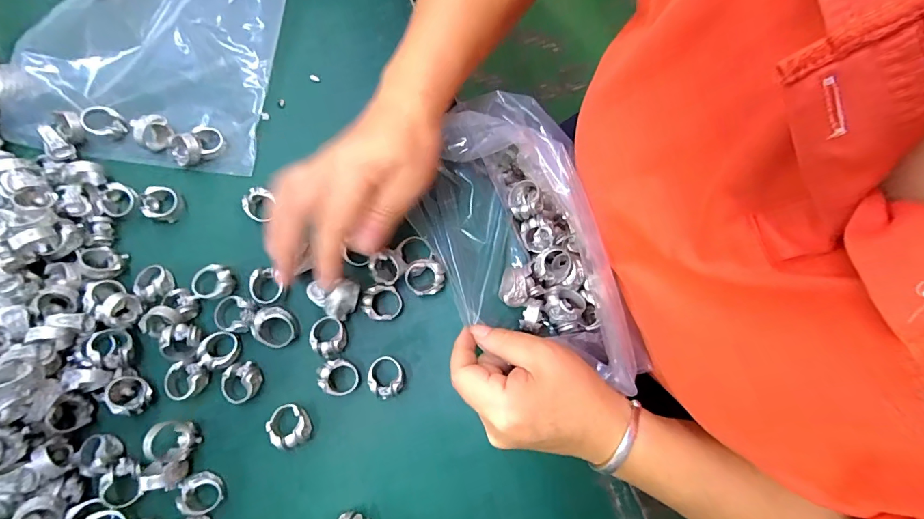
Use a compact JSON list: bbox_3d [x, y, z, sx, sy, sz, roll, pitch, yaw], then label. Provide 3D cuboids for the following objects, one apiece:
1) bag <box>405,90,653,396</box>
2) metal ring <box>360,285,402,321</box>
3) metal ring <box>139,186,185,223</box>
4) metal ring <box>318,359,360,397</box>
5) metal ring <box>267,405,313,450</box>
[{"bbox_3d":[0.040,-0.012,0.309,0.122,0.063,0.218,-16,79,-3],"label":"bag"},{"bbox_3d":[-0.061,0.033,0.318,0.028,0.014,0.026,0,77,1],"label":"metal ring"},{"bbox_3d":[-0.240,-0.045,0.333,0.024,0.017,0.025,0,77,1],"label":"metal ring"},{"bbox_3d":[-0.090,0.087,0.307,0.025,0.016,0.026,0,77,1],"label":"metal ring"},{"bbox_3d":[-0.124,0.119,0.300,0.025,0.017,0.029,-24,78,-5],"label":"metal ring"}]

